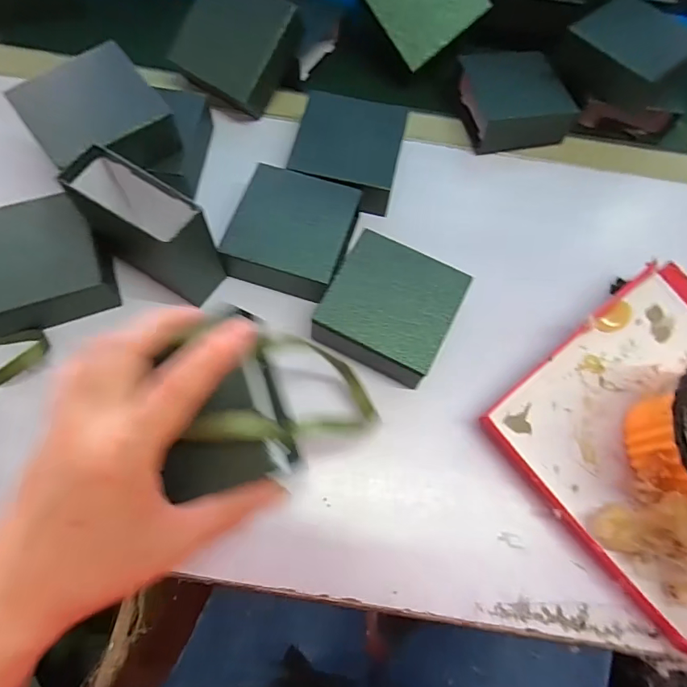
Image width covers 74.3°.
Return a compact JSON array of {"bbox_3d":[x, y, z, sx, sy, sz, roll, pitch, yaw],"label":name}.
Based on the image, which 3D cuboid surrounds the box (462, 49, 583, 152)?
[{"bbox_3d":[0.160,-0.236,0.440,0.093,0.040,0.098,-12,73,-5],"label":"box"}]

